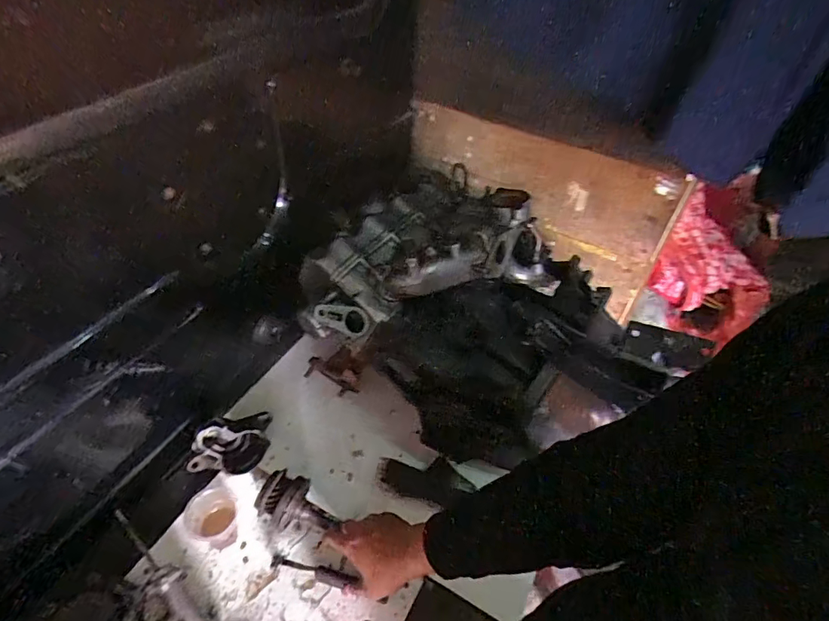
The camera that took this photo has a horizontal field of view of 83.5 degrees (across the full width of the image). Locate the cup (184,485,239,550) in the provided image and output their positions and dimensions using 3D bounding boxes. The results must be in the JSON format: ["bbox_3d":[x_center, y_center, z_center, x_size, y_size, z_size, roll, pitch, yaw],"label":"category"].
[{"bbox_3d":[-0.290,0.302,0.676,0.065,0.079,0.069,1,45,-1],"label":"cup"}]

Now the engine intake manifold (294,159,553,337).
[{"bbox_3d":[0.022,-0.090,0.694,0.372,0.110,0.187,-13,47,-14],"label":"engine intake manifold"}]

